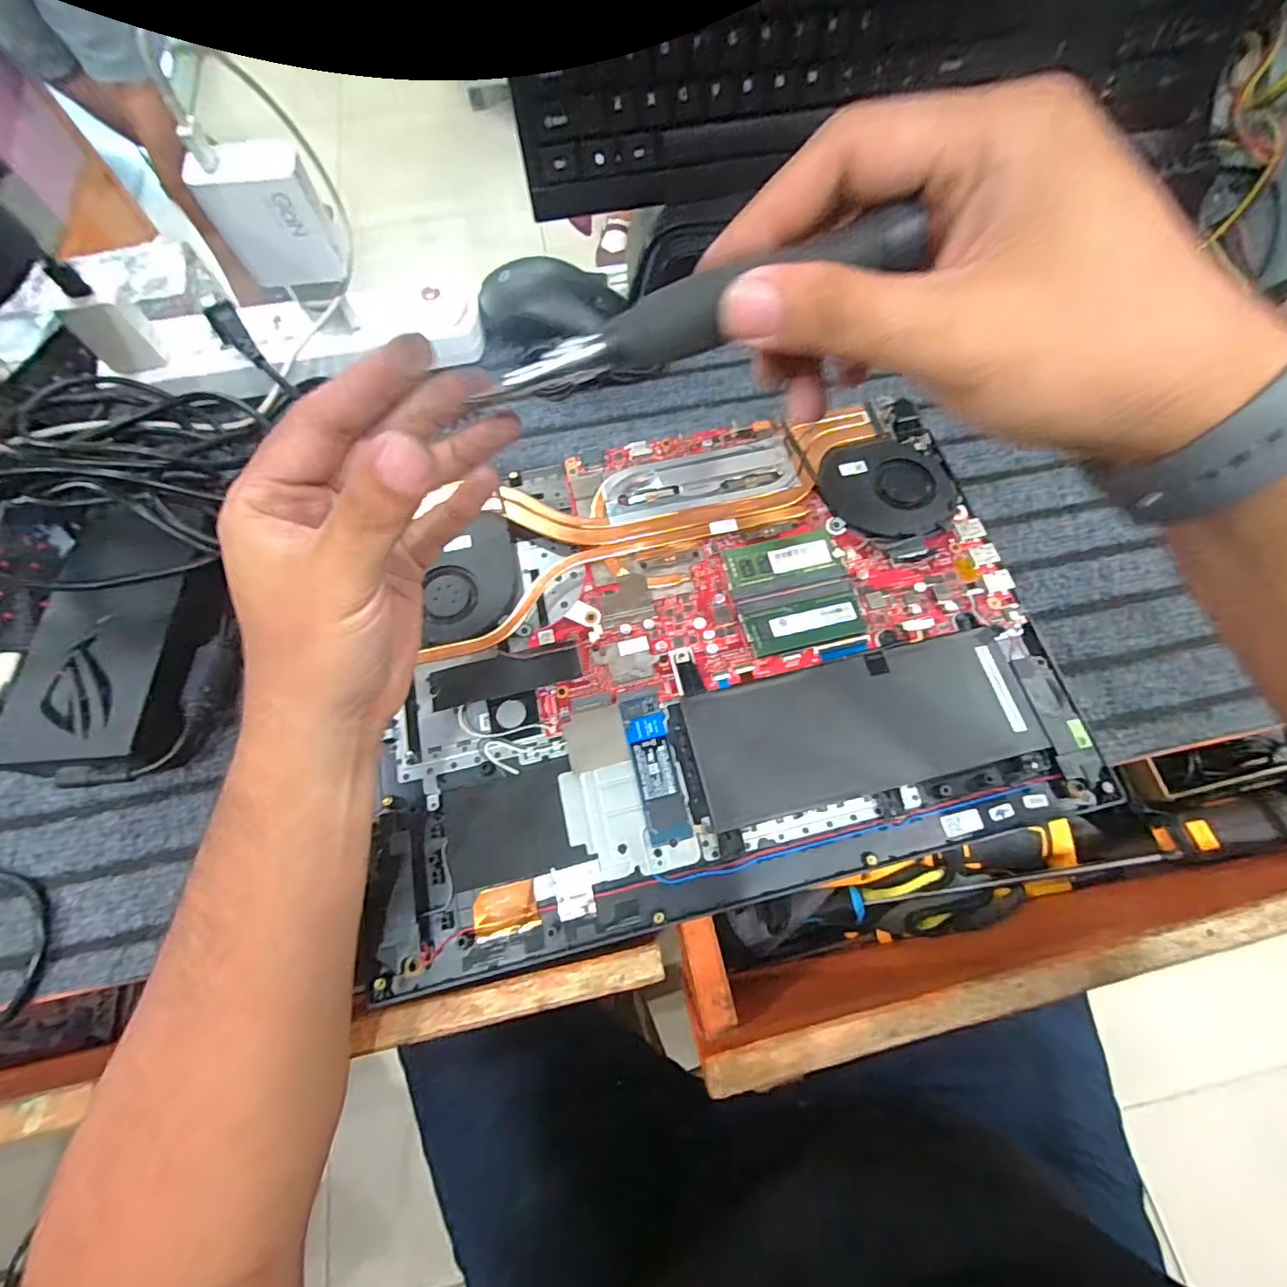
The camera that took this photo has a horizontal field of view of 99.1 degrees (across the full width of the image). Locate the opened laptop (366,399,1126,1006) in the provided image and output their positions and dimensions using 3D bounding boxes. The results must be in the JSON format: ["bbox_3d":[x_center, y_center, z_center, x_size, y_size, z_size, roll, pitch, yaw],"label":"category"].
[{"bbox_3d":[0.038,0.000,0.320,0.370,0.021,0.287,-10,71,-5],"label":"opened laptop"}]

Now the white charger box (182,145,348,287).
[{"bbox_3d":[-0.213,-0.249,0.320,0.058,0.064,0.030,-9,68,-3],"label":"white charger box"}]

